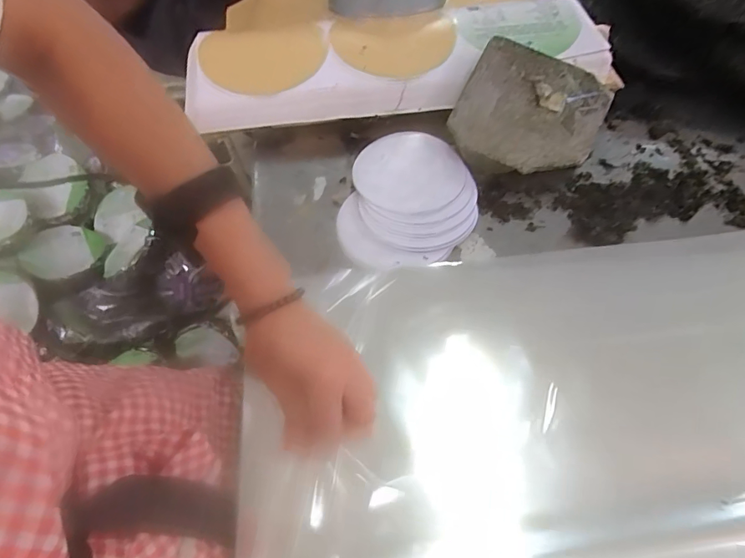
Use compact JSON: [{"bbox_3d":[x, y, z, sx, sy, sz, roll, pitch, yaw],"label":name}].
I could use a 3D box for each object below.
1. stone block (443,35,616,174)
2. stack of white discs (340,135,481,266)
[{"bbox_3d":[0.171,-0.179,0.524,0.148,0.040,0.146,27,76,5],"label":"stone block"},{"bbox_3d":[0.040,-0.088,0.493,0.133,0.015,0.174,10,58,8],"label":"stack of white discs"}]

